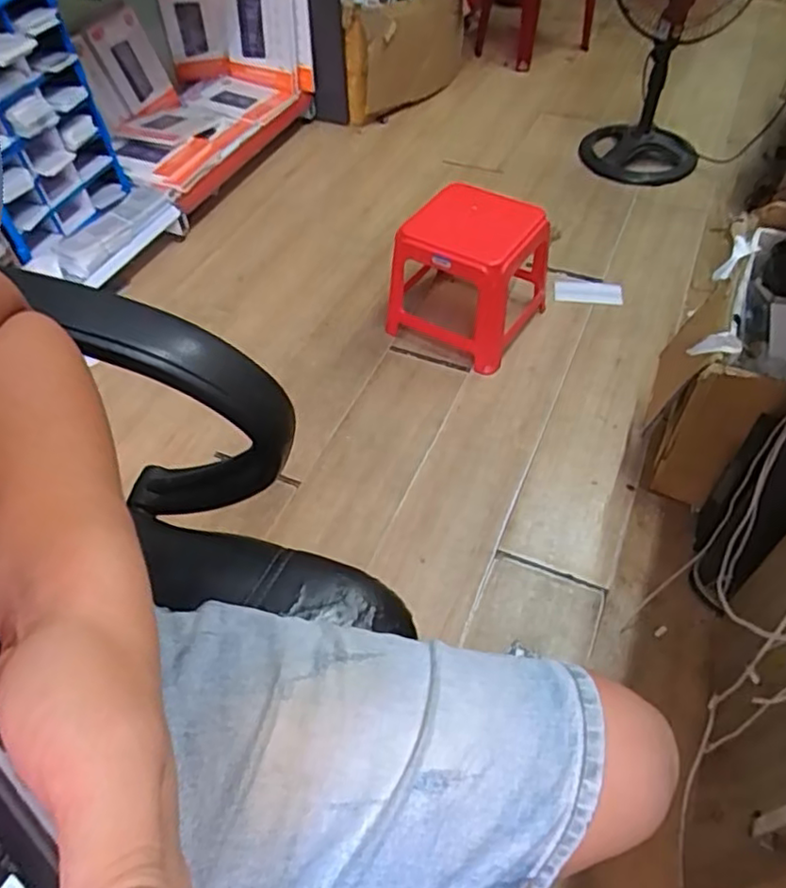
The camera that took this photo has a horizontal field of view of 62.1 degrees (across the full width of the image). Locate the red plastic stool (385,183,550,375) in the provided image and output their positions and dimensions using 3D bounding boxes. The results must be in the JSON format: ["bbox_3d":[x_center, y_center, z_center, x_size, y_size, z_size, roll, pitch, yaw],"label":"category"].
[{"bbox_3d":[0.162,-0.355,1.367,0.266,0.269,0.266,26,57,21],"label":"red plastic stool"}]

